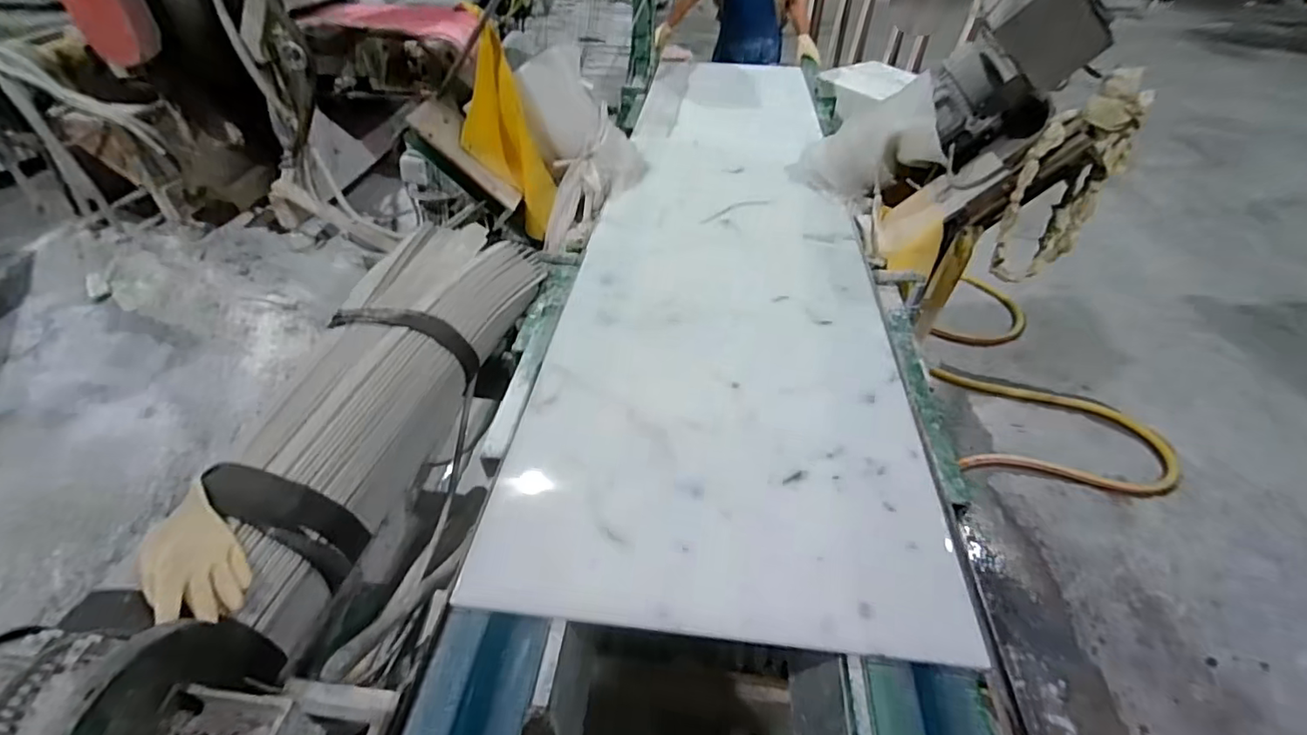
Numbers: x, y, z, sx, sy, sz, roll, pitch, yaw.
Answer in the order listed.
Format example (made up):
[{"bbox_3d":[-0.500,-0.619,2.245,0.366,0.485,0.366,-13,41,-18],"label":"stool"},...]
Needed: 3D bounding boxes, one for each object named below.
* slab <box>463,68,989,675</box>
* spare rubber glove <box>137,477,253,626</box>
[{"bbox_3d":[0.193,-0.416,1.425,0.610,0.019,2.170,6,42,4],"label":"slab"},{"bbox_3d":[-0.619,0.249,0.749,0.103,0.047,0.216,-30,51,-30],"label":"spare rubber glove"}]

